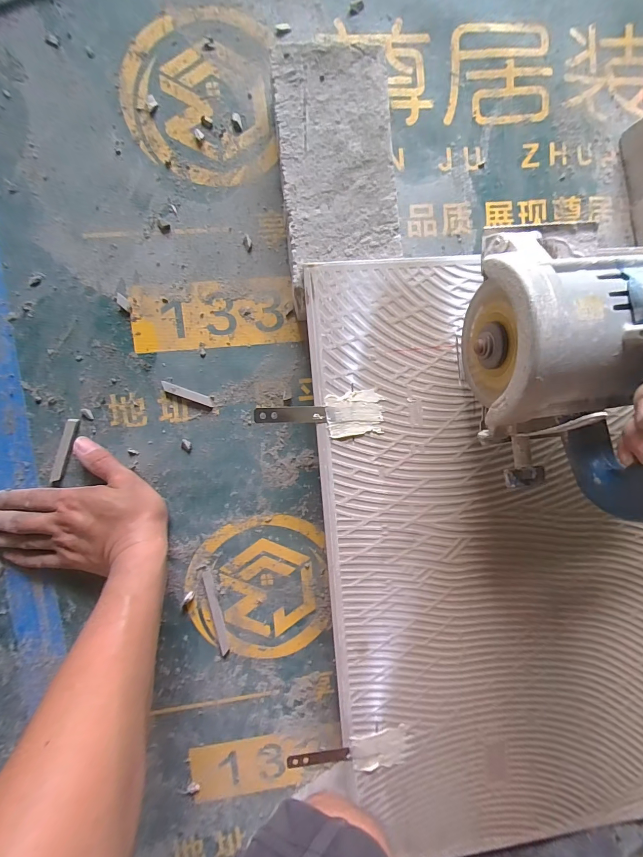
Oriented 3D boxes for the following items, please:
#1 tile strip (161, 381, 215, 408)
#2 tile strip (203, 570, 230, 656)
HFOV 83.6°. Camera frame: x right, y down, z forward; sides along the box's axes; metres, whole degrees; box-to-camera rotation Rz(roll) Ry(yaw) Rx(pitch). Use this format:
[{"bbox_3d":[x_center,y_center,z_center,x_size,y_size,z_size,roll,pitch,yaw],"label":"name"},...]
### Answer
[{"bbox_3d":[-0.135,-0.034,0.363,0.053,0.004,0.010,19,93,-6],"label":"tile strip"},{"bbox_3d":[-0.112,0.197,0.383,0.010,0.004,0.093,-12,96,-4],"label":"tile strip"}]

